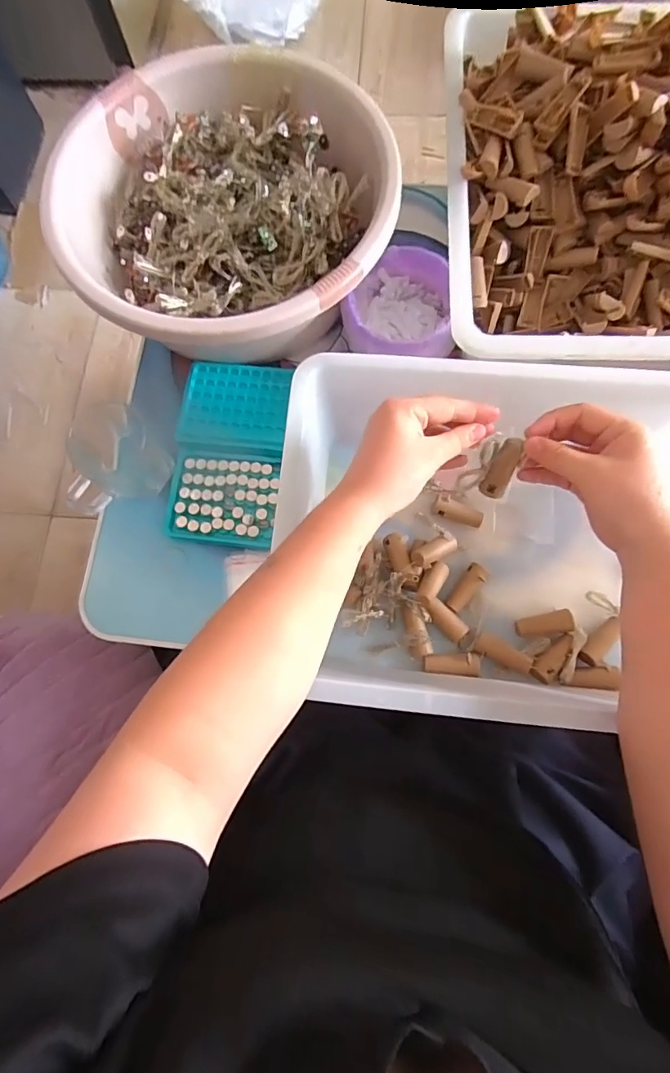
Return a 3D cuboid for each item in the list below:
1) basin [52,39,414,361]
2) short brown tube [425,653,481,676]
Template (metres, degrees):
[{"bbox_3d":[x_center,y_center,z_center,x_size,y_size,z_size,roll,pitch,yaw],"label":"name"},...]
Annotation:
[{"bbox_3d":[-0.104,-0.321,0.499,0.315,0.114,0.293,0,75,2],"label":"basin"},{"bbox_3d":[0.108,0.118,0.449,0.050,0.015,0.019,3,75,3],"label":"short brown tube"}]

